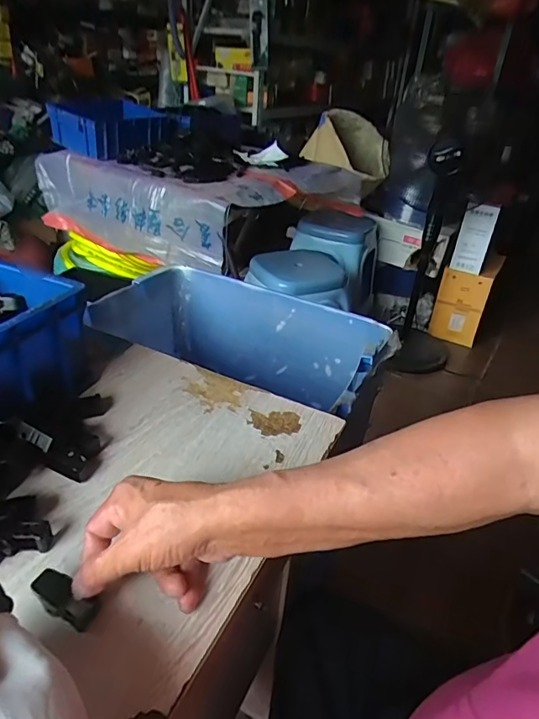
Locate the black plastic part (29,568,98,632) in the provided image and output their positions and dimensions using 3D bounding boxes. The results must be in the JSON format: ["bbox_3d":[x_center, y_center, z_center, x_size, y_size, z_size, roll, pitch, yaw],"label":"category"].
[{"bbox_3d":[-0.149,0.174,0.346,0.051,0.012,0.024,39,39,2],"label":"black plastic part"}]

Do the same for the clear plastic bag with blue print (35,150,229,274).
[{"bbox_3d":[-0.462,-0.472,1.476,0.782,0.239,0.070,23,37,26],"label":"clear plastic bag with blue print"}]

